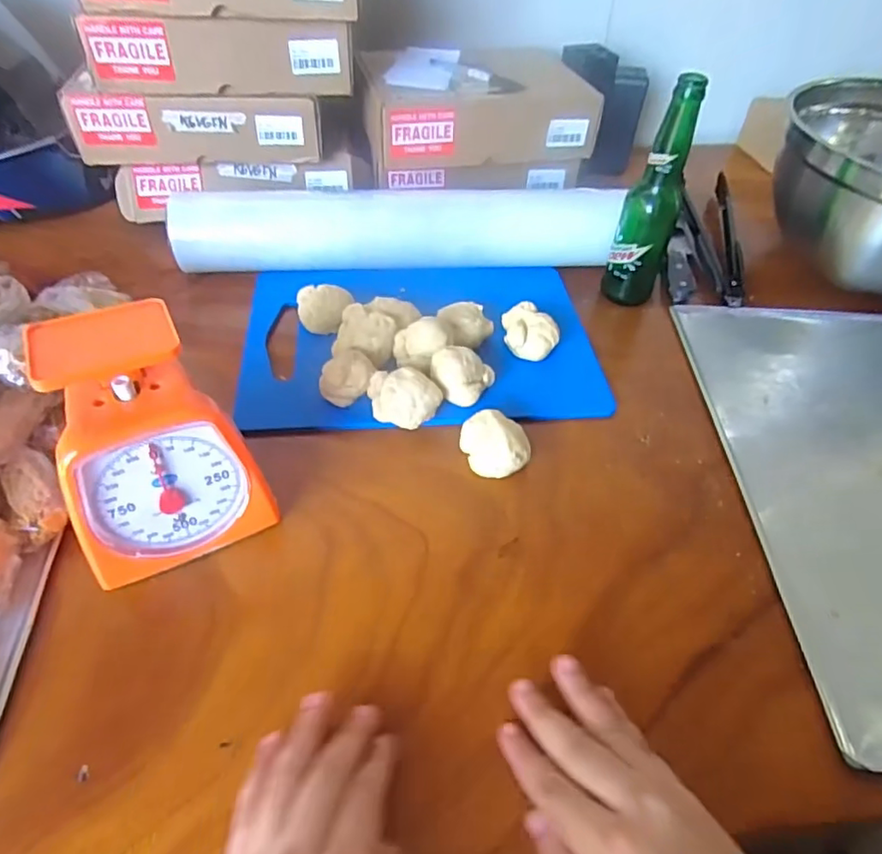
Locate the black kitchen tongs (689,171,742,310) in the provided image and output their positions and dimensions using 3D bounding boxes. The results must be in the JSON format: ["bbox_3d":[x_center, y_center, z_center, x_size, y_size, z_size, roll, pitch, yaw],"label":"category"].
[{"bbox_3d":[0.358,-0.239,0.732,0.023,0.036,0.283,11,47,8],"label":"black kitchen tongs"}]

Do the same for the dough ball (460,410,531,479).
[{"bbox_3d":[0.043,0.016,0.471,0.055,0.038,0.044,11,47,7],"label":"dough ball"}]

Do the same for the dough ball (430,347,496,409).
[{"bbox_3d":[0.016,-0.046,0.508,0.049,0.032,0.041,20,49,15],"label":"dough ball"}]

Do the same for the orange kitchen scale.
[{"bbox_3d":[-0.189,0.012,0.383,0.111,0.153,0.085,-20,51,-20],"label":"orange kitchen scale"}]

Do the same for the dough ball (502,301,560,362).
[{"bbox_3d":[0.086,-0.090,0.559,0.050,0.031,0.052,1,47,-2],"label":"dough ball"}]

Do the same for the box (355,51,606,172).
[{"bbox_3d":[0.042,-0.394,0.708,0.264,0.094,0.137,-8,48,-11],"label":"box"}]

